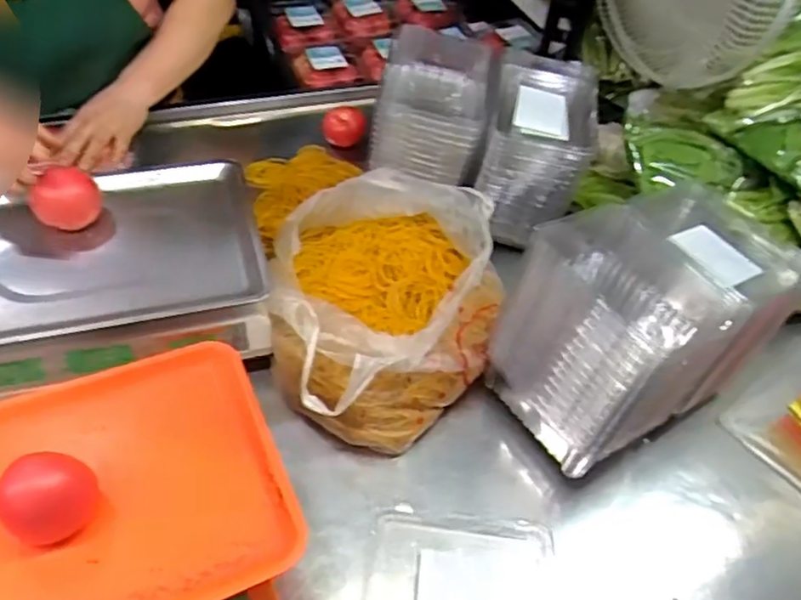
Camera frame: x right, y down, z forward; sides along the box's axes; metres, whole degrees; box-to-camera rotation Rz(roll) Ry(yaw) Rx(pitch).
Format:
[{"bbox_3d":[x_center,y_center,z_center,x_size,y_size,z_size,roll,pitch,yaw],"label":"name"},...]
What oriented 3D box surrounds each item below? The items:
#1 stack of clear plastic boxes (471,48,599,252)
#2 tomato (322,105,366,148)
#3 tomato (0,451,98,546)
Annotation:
[{"bbox_3d":[0.178,-0.206,0.867,0.131,0.160,0.228,14,48,6],"label":"stack of clear plastic boxes"},{"bbox_3d":[-0.087,-0.272,1.014,0.068,0.055,0.073,6,48,-2],"label":"tomato"},{"bbox_3d":[-0.260,0.149,0.481,0.064,0.058,0.059,3,48,-4],"label":"tomato"}]

